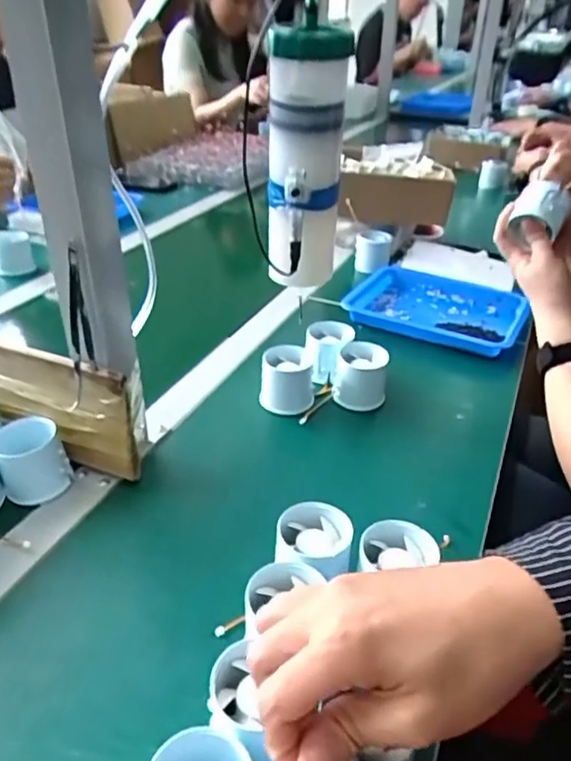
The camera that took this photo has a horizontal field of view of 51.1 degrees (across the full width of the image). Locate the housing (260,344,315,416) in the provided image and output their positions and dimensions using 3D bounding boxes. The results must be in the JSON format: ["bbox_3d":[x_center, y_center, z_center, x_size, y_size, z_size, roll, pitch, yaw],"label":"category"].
[{"bbox_3d":[0.002,0.000,0.610,0.052,0.054,0.052,2,32,3],"label":"housing"}]

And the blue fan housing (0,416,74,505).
[{"bbox_3d":[-0.217,0.064,0.506,0.051,0.050,0.062,-18,37,-26],"label":"blue fan housing"}]

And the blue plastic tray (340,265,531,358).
[{"bbox_3d":[0.201,-0.094,0.791,0.213,0.032,0.169,17,36,24],"label":"blue plastic tray"}]

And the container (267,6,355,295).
[{"bbox_3d":[0.015,-0.161,0.446,0.054,0.180,0.054,0,32,0],"label":"container"}]

